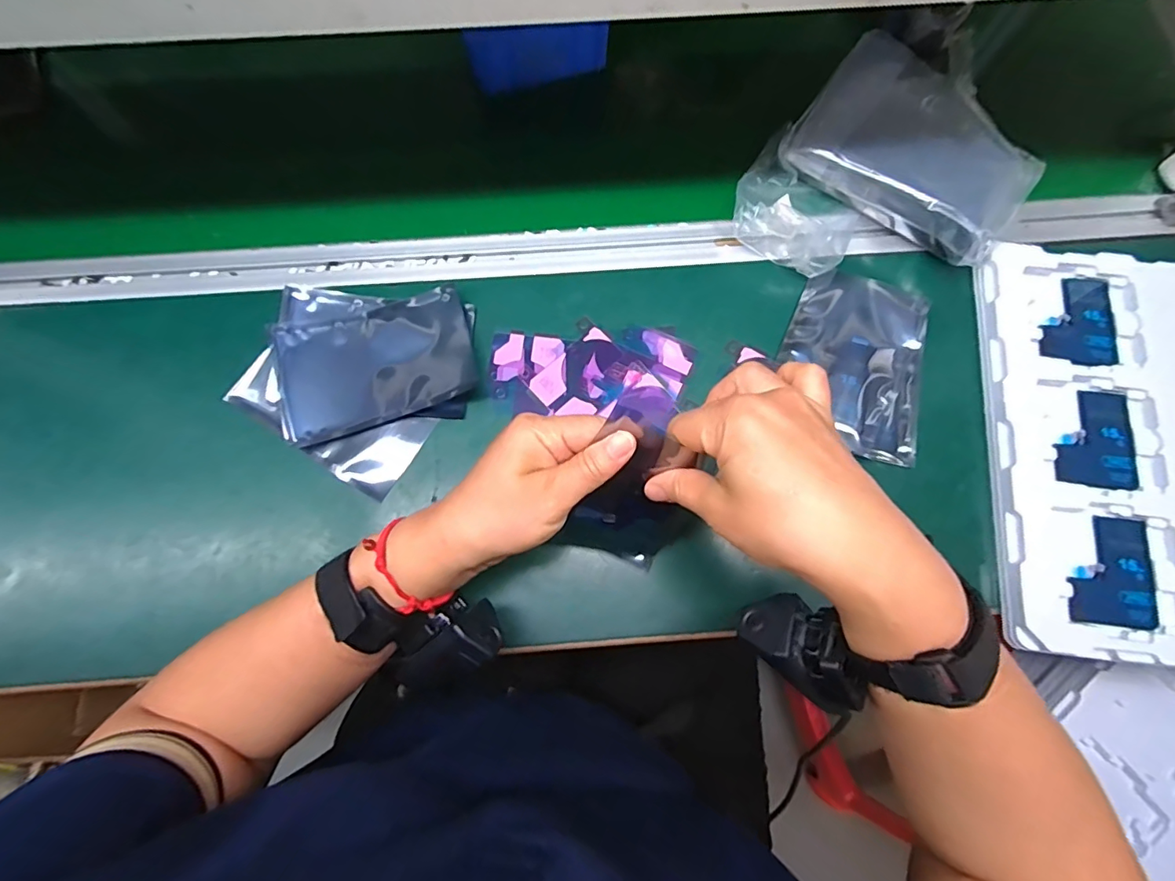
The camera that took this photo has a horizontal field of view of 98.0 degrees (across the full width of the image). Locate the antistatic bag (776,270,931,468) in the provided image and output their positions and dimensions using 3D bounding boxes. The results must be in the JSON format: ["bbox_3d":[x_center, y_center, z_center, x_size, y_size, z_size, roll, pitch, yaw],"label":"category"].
[{"bbox_3d":[0.215,-0.067,0.411,0.108,0.013,0.154,13,75,3],"label":"antistatic bag"}]

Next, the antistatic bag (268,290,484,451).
[{"bbox_3d":[-0.165,-0.059,0.396,0.148,0.012,0.095,-18,75,-4],"label":"antistatic bag"}]

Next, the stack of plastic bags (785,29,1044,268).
[{"bbox_3d":[0.273,-0.240,0.425,0.182,0.048,0.118,35,77,9],"label":"stack of plastic bags"}]

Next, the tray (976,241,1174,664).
[{"bbox_3d":[0.459,0.006,0.389,0.293,0.018,0.312,6,75,1],"label":"tray"}]

